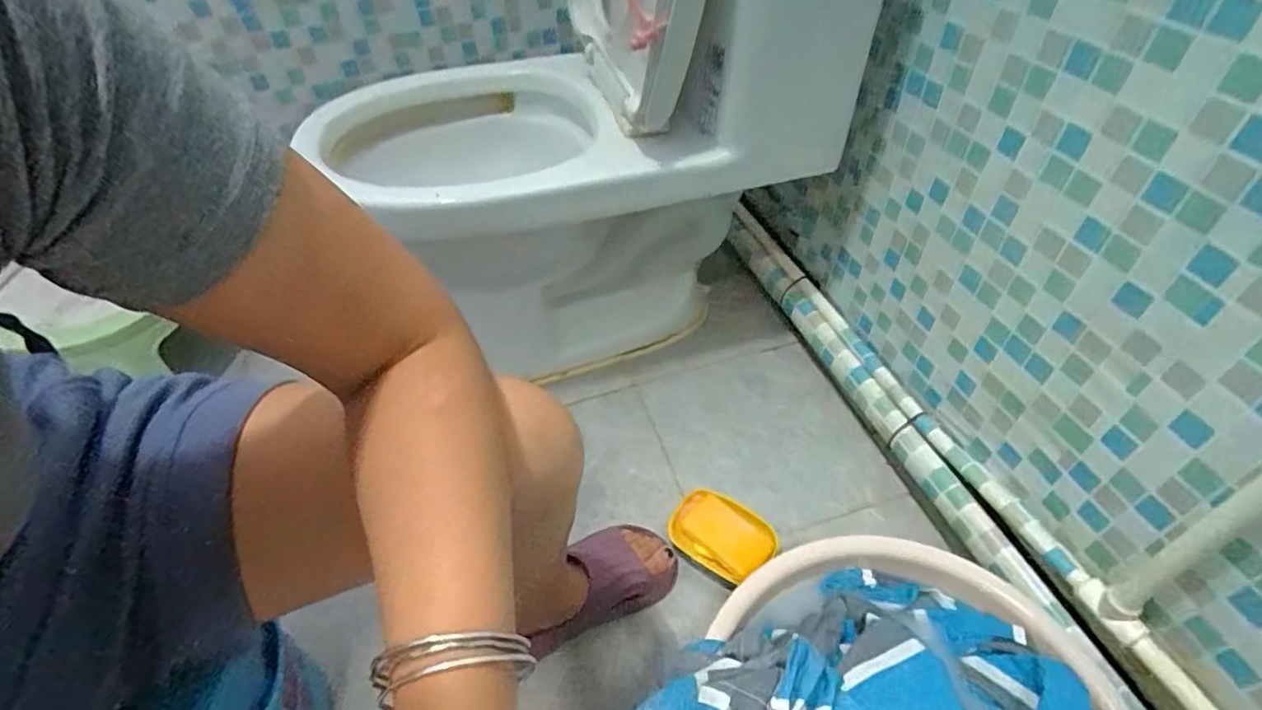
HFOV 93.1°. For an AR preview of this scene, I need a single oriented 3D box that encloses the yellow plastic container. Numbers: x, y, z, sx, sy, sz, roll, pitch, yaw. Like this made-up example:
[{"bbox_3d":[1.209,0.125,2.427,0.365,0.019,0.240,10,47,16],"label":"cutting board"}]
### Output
[{"bbox_3d":[0.113,0.228,0.754,0.130,0.035,0.090,26,55,23],"label":"yellow plastic container"}]

